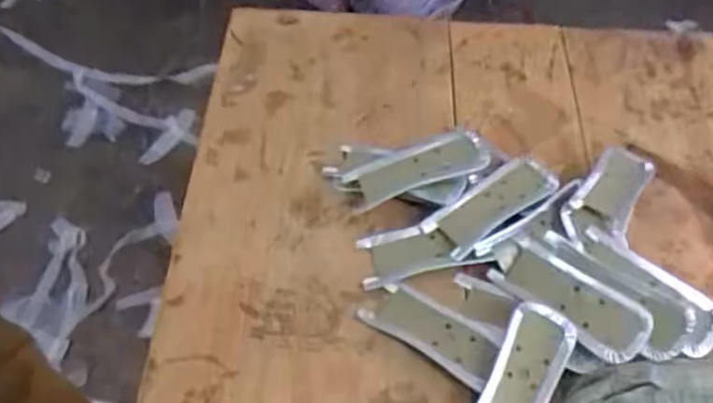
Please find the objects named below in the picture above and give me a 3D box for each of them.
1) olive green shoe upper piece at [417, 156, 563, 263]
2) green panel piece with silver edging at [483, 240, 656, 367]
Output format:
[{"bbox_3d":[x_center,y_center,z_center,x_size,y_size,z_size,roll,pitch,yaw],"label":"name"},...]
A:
[{"bbox_3d":[0.111,0.004,0.568,0.113,0.026,0.044,-30,60,-22],"label":"olive green shoe upper piece"},{"bbox_3d":[0.161,0.071,0.517,0.113,0.012,0.049,36,81,32],"label":"green panel piece with silver edging"}]

